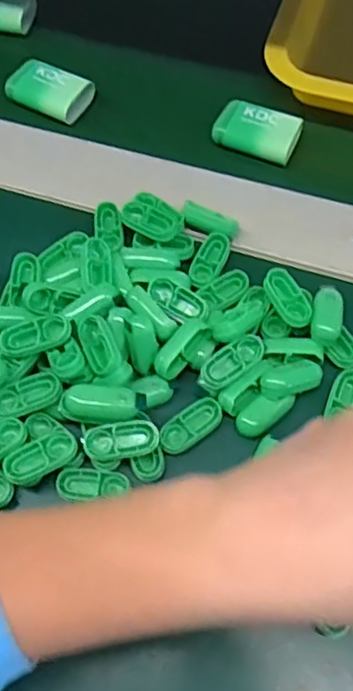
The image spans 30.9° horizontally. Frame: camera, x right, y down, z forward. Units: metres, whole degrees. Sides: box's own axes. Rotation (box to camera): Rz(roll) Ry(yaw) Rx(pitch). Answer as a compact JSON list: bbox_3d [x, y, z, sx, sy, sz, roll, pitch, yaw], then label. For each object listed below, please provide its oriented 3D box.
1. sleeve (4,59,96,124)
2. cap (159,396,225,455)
[{"bbox_3d":[-0.084,-0.166,0.421,0.049,0.021,0.038,35,65,11],"label":"sleeve"},{"bbox_3d":[0.007,0.039,0.310,0.034,0.009,0.016,-34,72,-21],"label":"cap"}]

